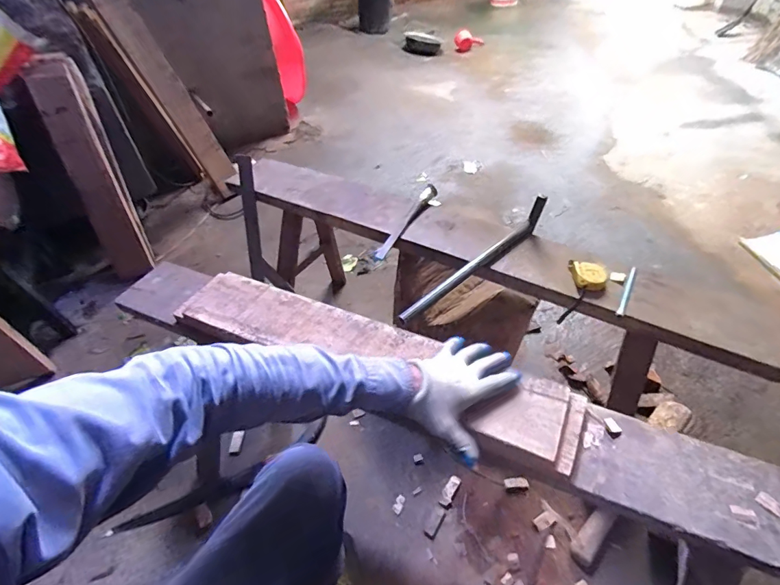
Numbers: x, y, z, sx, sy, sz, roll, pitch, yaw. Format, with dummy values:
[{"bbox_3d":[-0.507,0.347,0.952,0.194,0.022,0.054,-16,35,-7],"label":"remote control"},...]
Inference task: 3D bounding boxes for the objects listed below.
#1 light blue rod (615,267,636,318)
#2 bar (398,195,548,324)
[{"bbox_3d":[0.432,-0.003,0.769,0.013,0.015,0.132,21,50,25],"label":"light blue rod"},{"bbox_3d":[0.168,-0.067,0.805,0.406,0.062,0.026,-35,53,-26],"label":"bar"}]

